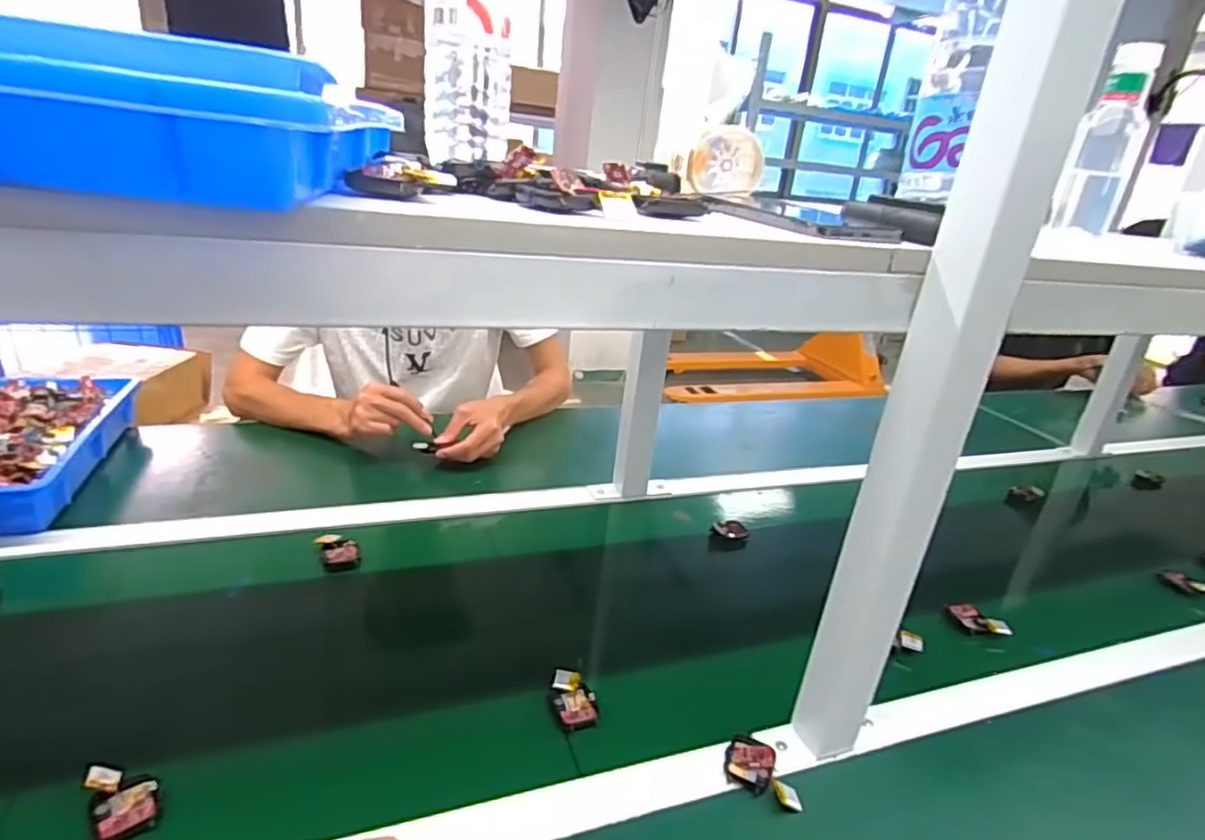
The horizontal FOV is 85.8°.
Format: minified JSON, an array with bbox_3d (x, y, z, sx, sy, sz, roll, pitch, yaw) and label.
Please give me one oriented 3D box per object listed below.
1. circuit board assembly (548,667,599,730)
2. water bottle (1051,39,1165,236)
[{"bbox_3d":[-0.025,0.250,0.580,0.035,0.018,0.060,-2,25,-20],"label":"circuit board assembly"},{"bbox_3d":[0.597,-0.326,0.766,0.069,0.193,0.070,21,27,29],"label":"water bottle"}]

